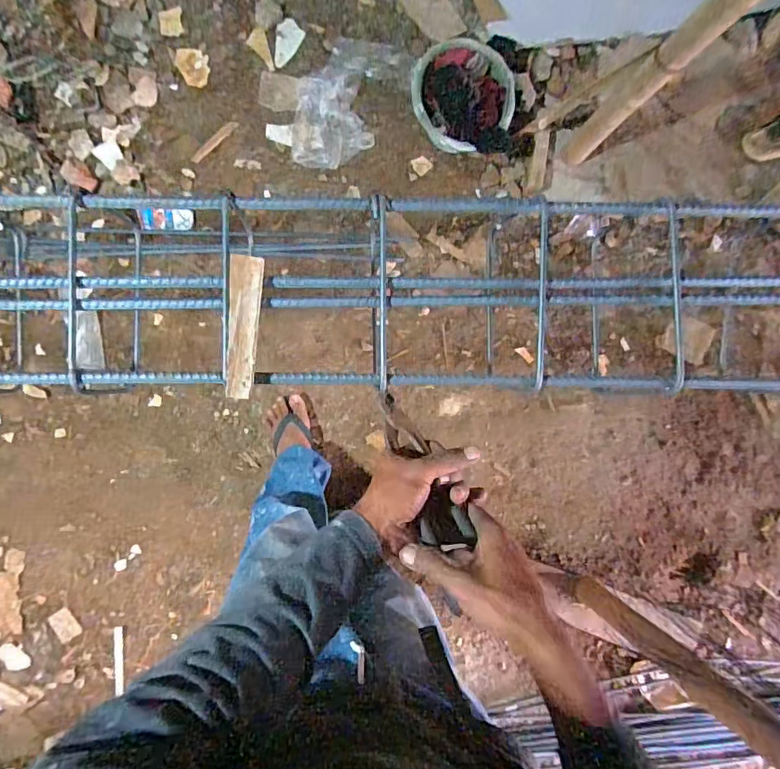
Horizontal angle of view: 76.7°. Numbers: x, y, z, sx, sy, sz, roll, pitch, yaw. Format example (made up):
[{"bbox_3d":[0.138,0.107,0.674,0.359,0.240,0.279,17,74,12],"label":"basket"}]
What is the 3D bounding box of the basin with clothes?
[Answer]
[{"bbox_3d":[0.177,-0.704,1.258,0.236,0.179,0.227,0,92,-7],"label":"basin with clothes"}]

